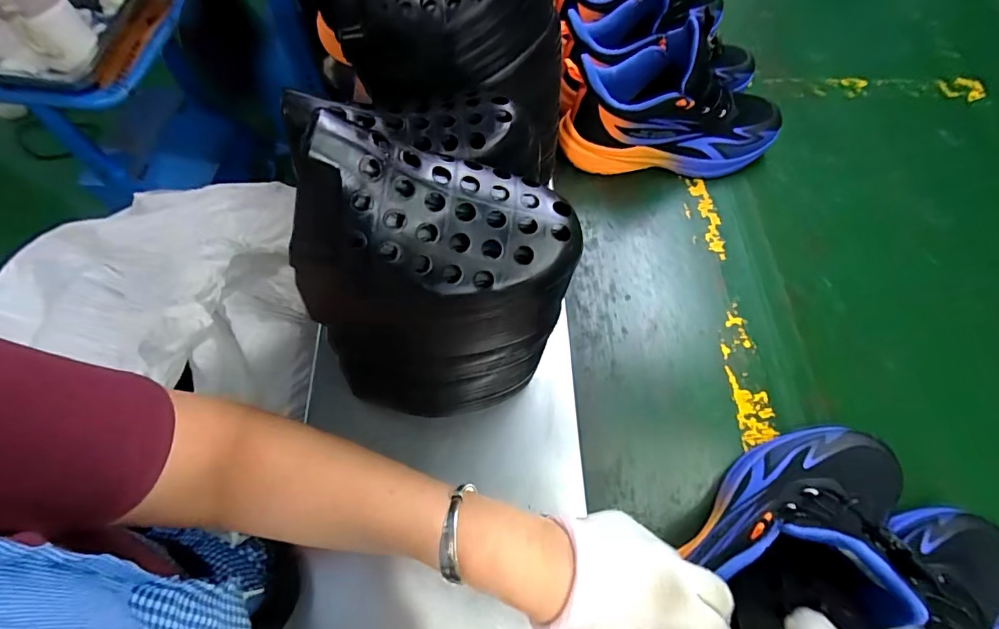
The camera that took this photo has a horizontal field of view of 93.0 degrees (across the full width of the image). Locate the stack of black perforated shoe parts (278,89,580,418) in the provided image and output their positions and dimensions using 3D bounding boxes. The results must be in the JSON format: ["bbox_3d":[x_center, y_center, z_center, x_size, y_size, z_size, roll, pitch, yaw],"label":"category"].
[{"bbox_3d":[-0.037,-0.014,0.315,0.150,0.225,0.100,11,65,5],"label":"stack of black perforated shoe parts"}]

